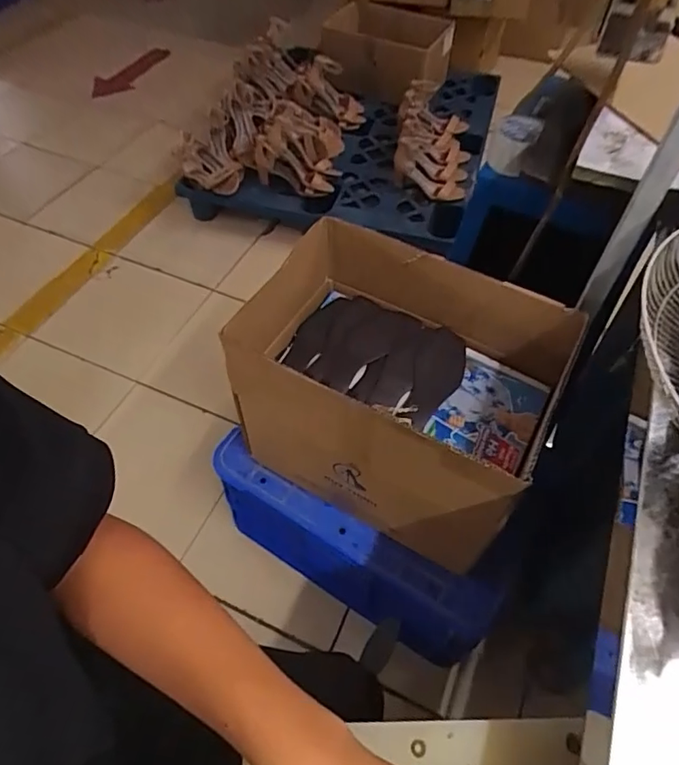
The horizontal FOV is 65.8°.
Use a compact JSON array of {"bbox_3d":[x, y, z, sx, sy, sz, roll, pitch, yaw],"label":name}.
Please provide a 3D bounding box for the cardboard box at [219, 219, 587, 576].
[{"bbox_3d":[0.079,0.017,0.859,0.457,0.346,0.308,24,57,16],"label":"cardboard box"}]

